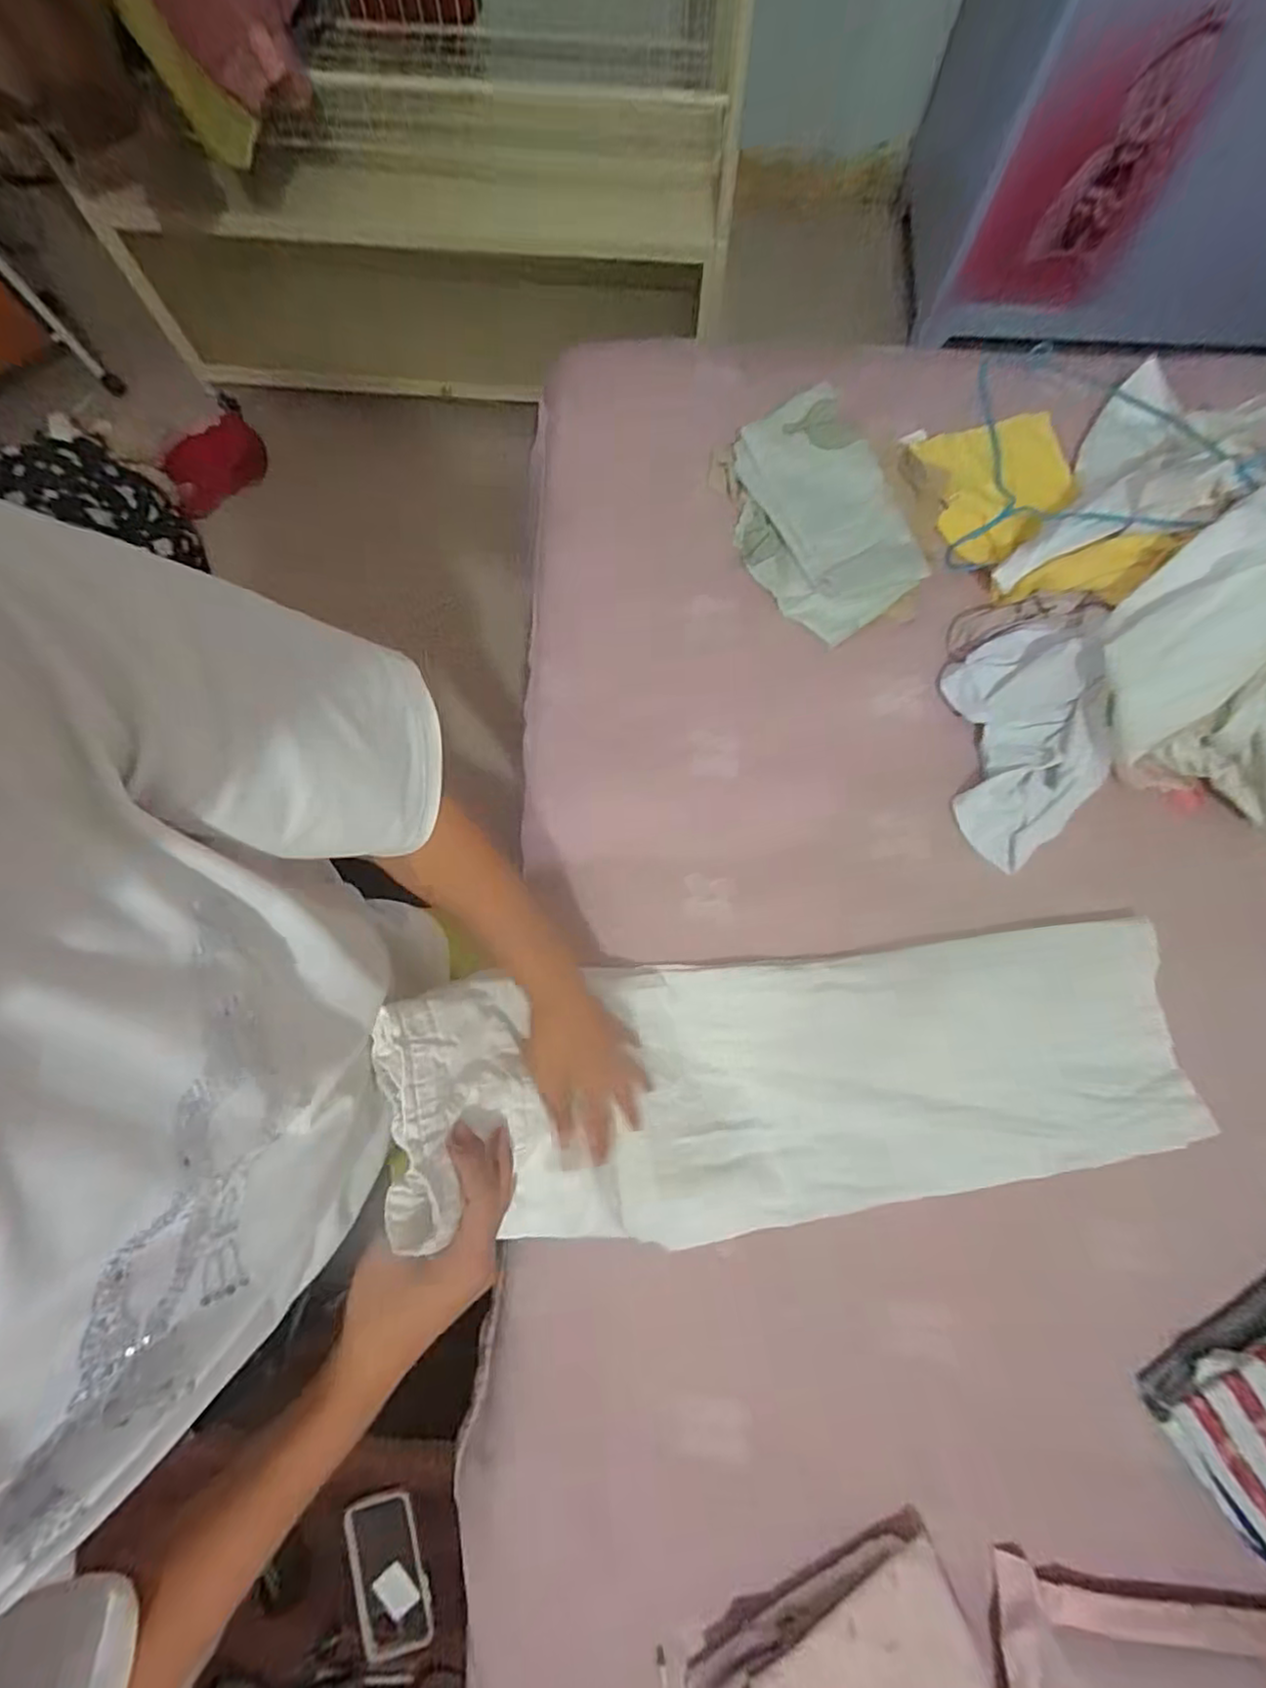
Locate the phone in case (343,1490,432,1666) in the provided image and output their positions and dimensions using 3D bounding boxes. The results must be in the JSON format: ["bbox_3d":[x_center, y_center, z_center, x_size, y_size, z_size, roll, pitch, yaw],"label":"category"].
[{"bbox_3d":[-0.274,0.818,0.727,0.071,0.017,0.147,-15,78,-3],"label":"phone in case"}]

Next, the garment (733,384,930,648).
[{"bbox_3d":[0.228,-0.399,0.794,0.191,0.071,0.273,-29,79,-6],"label":"garment"}]

